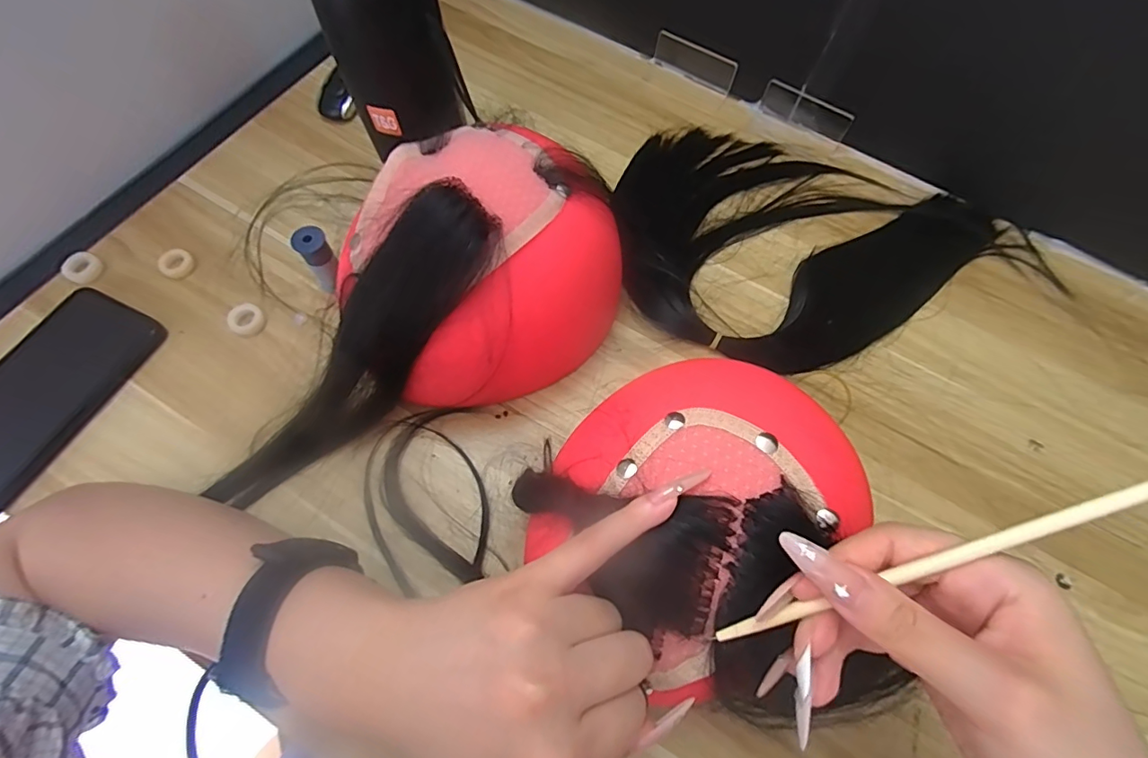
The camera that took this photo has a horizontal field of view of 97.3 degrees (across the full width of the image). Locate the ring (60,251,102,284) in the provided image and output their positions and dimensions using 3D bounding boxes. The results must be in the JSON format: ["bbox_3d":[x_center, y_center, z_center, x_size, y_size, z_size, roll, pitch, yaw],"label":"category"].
[{"bbox_3d":[-0.359,-0.082,0.367,0.023,0.008,0.023,1,67,-2],"label":"ring"}]

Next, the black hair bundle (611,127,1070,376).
[{"bbox_3d":[0.195,-0.094,0.403,0.331,0.011,0.213,19,67,5],"label":"black hair bundle"}]

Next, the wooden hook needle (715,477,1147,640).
[{"bbox_3d":[0.135,0.064,0.180,0.176,0.004,0.008,-27,69,14],"label":"wooden hook needle"}]

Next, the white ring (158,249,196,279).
[{"bbox_3d":[-0.288,-0.084,0.366,0.019,0.007,0.023,40,71,13],"label":"white ring"}]

